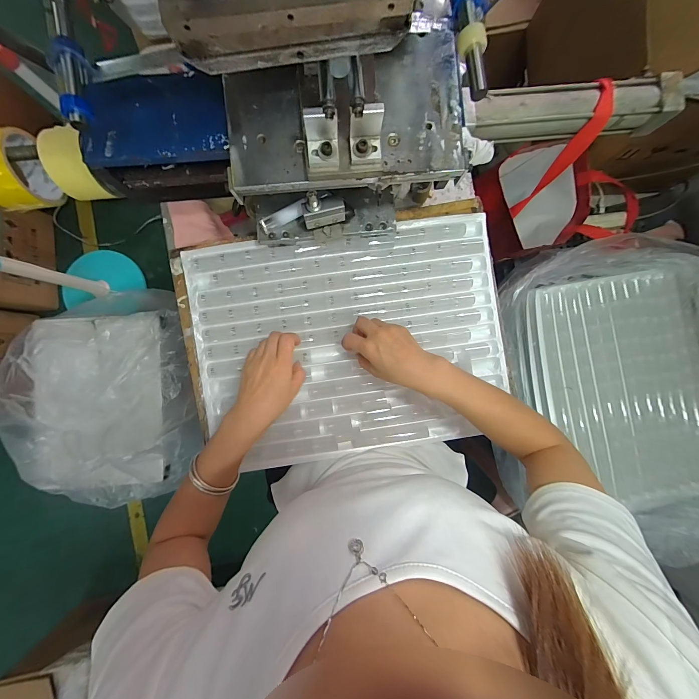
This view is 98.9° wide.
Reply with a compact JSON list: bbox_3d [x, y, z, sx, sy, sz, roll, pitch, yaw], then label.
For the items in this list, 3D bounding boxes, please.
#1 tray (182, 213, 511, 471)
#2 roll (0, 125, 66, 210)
[{"bbox_3d":[0.004,-0.011,0.454,0.456,0.022,0.328,-8,92,-2],"label":"tray"},{"bbox_3d":[-0.435,-0.231,0.397,0.051,0.095,0.094,1,92,-2],"label":"roll"}]

